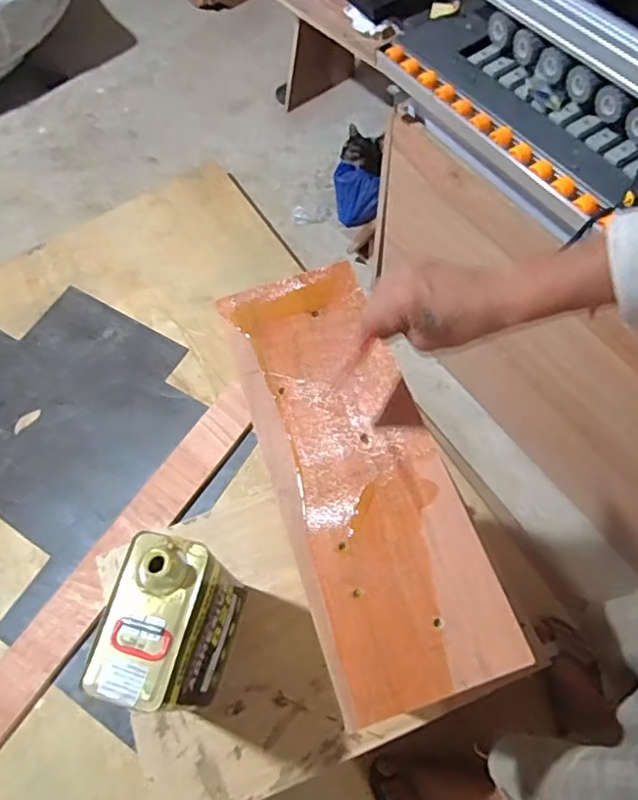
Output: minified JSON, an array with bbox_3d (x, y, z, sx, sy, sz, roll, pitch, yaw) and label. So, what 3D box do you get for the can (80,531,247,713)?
[{"bbox_3d":[-0.169,0.270,0.694,0.098,0.240,0.167,9,64,9],"label":"can"}]

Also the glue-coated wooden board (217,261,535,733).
[{"bbox_3d":[0.031,0.053,0.592,0.166,0.017,0.458,-18,62,-6],"label":"glue-coated wooden board"}]

